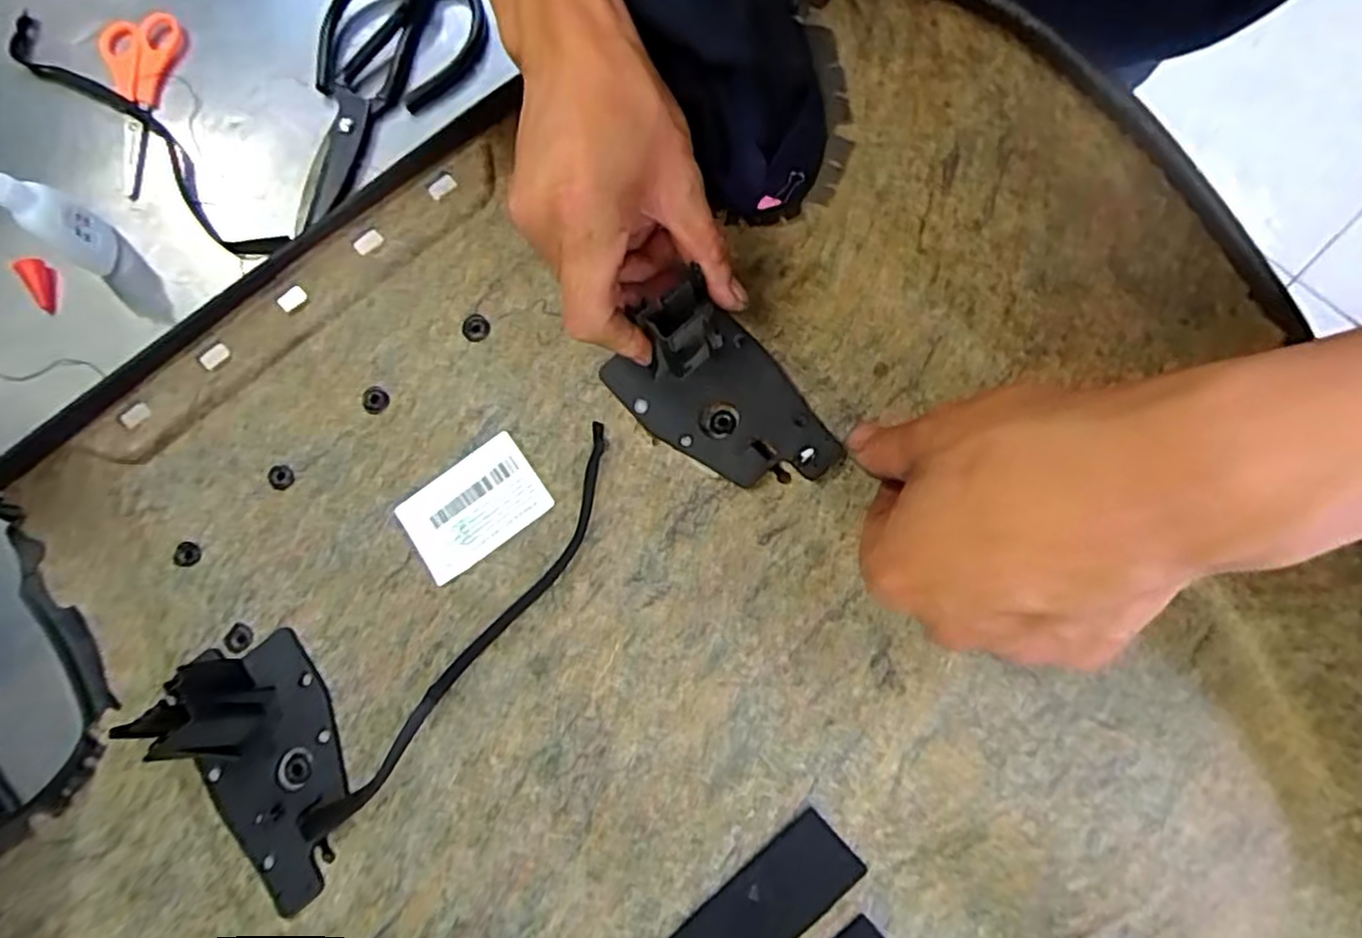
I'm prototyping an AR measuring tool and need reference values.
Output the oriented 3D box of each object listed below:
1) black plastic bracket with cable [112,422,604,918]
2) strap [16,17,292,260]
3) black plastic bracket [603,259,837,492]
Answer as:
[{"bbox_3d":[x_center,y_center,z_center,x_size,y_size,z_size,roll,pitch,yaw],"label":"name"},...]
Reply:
[{"bbox_3d":[-0.141,0.059,0.329,0.122,0.035,0.233,35,75,10],"label":"black plastic bracket with cable"},{"bbox_3d":[-0.352,-0.216,0.460,0.287,0.011,0.032,40,83,10],"label":"strap"},{"bbox_3d":[0.020,-0.034,0.327,0.064,0.049,0.107,-39,77,-12],"label":"black plastic bracket"}]

